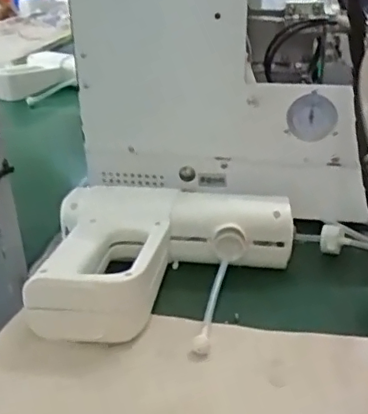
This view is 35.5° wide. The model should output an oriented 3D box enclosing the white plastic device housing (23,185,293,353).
[{"bbox_3d":[-0.010,0.043,0.480,0.203,0.056,0.159,1,28,4],"label":"white plastic device housing"}]

